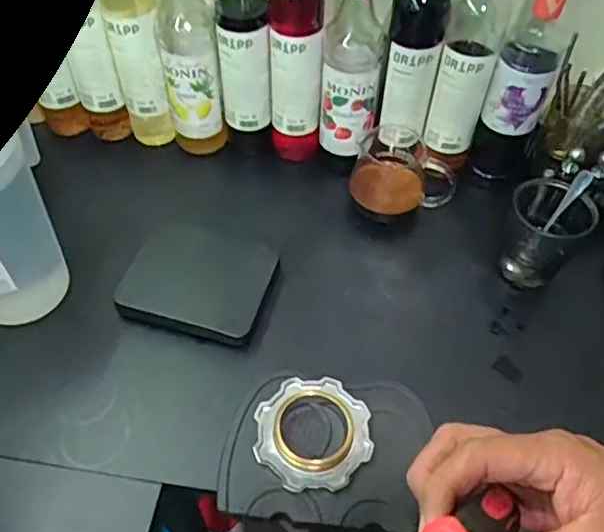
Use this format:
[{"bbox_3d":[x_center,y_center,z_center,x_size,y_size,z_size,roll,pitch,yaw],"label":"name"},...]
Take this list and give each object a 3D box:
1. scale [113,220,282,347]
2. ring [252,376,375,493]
[{"bbox_3d":[-0.117,0.021,0.657,0.158,0.037,0.137,14,53,9],"label":"scale"},{"bbox_3d":[0.011,0.160,0.563,0.109,0.020,0.107,0,52,-1],"label":"ring"}]

